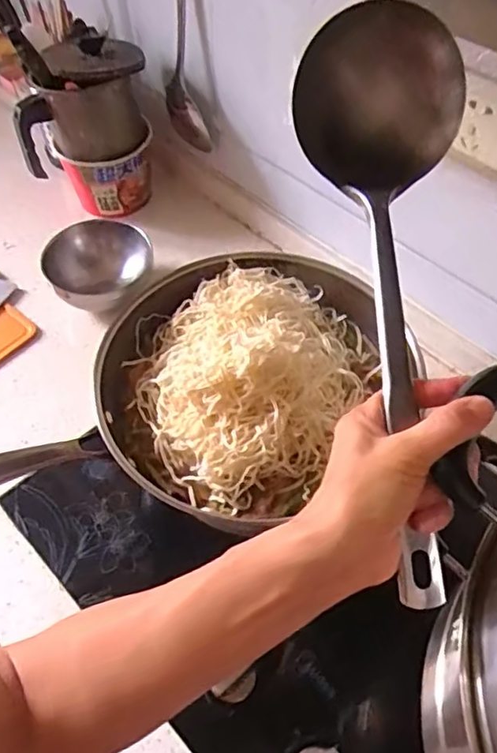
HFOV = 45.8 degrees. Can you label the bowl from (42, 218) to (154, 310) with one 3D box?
[{"bbox_3d":[-0.199,-0.148,0.794,0.133,0.055,0.142,0,55,0],"label":"bowl"}]

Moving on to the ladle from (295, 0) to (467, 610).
[{"bbox_3d":[0.091,-0.050,0.349,0.097,0.059,0.344,-3,79,-2],"label":"ladle"}]

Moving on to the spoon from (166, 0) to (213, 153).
[{"bbox_3d":[-0.087,-0.434,0.780,0.057,0.320,0.074,-6,55,-4],"label":"spoon"}]

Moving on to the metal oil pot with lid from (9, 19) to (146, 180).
[{"bbox_3d":[-0.230,-0.383,0.813,0.160,0.155,0.132,-3,55,-2],"label":"metal oil pot with lid"}]

